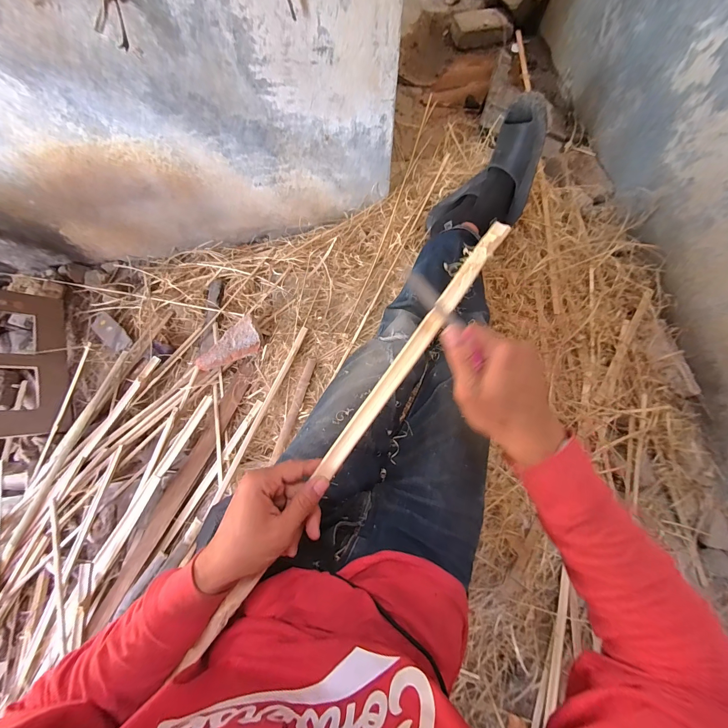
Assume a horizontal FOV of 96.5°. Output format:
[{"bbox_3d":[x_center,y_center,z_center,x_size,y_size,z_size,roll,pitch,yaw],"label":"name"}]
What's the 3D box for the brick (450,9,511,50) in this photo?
[{"bbox_3d":[0.434,-1.245,1.207,0.212,0.053,0.132,2,75,1],"label":"brick"}]

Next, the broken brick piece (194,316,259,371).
[{"bbox_3d":[-0.350,-0.038,0.853,0.182,0.037,0.086,-42,79,-10],"label":"broken brick piece"}]

